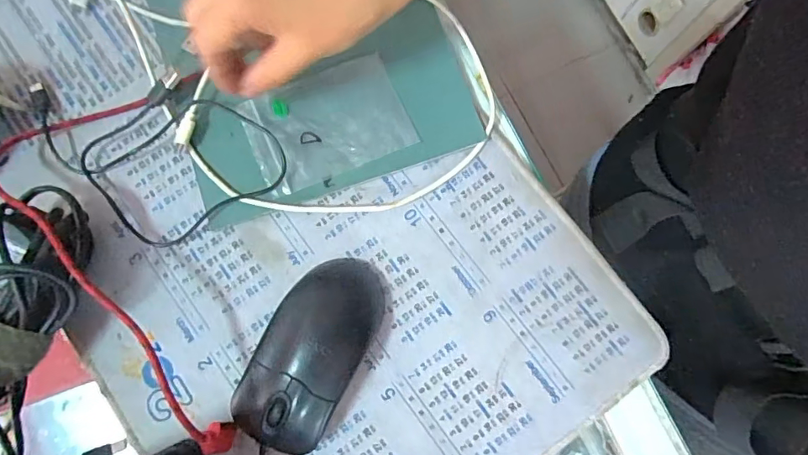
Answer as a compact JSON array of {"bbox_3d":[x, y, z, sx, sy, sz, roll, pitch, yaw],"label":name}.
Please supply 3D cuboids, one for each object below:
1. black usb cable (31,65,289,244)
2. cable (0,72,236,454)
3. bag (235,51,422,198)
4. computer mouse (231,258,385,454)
[{"bbox_3d":[-0.162,-0.060,0.316,0.163,0.014,0.105,43,89,5],"label":"black usb cable"},{"bbox_3d":[-0.176,0.017,0.280,0.128,0.052,0.238,-12,78,-3],"label":"cable"},{"bbox_3d":[-0.051,-0.070,0.320,0.099,0.011,0.071,-22,80,-8],"label":"bag"},{"bbox_3d":[-0.052,0.071,0.283,0.052,0.032,0.112,27,79,5],"label":"computer mouse"}]

